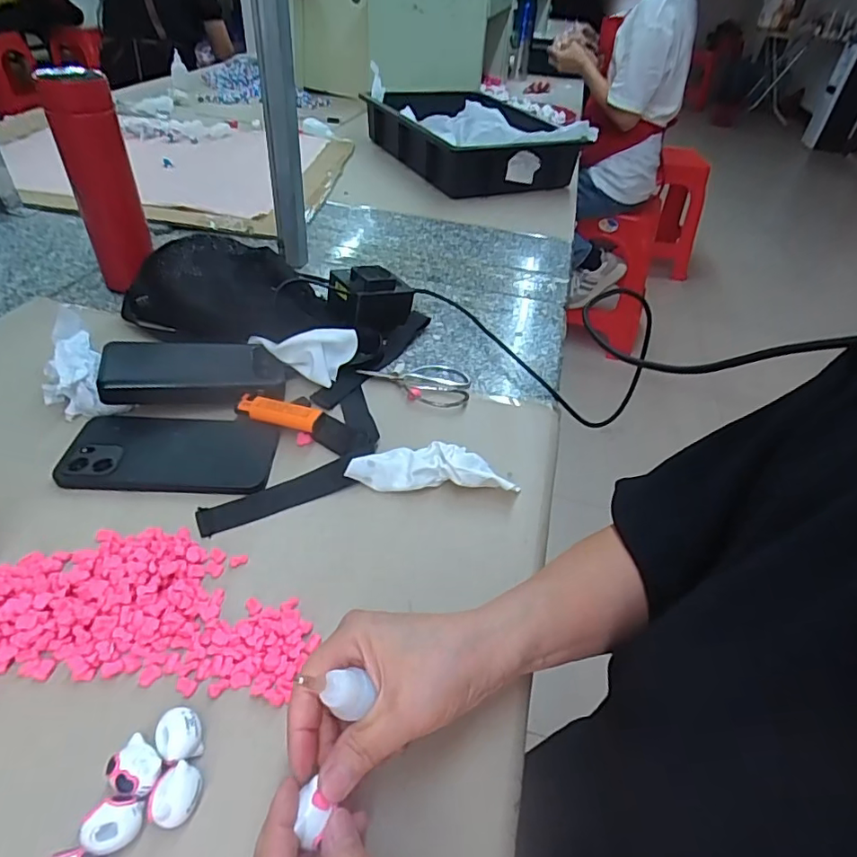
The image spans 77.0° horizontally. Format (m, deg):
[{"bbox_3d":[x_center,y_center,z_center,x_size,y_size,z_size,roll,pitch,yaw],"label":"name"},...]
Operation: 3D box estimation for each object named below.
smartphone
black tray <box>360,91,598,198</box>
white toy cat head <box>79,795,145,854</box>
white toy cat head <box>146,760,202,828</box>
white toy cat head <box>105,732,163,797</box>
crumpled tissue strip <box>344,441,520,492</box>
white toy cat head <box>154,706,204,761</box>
[{"bbox_3d":[-0.213,0.019,0.454,0.160,0.012,0.079,3,40,-4],"label":"smartphone"},{"bbox_3d":[0.091,-0.639,1.184,0.351,0.106,0.466,-13,44,-21],"label":"black tray"},{"bbox_3d":[-0.151,0.191,0.259,0.021,0.017,0.025,27,45,23],"label":"white toy cat head"},{"bbox_3d":[-0.127,0.186,0.271,0.023,0.018,0.025,3,40,-3],"label":"white toy cat head"},{"bbox_3d":[-0.151,0.175,0.276,0.026,0.015,0.023,31,46,27],"label":"white toy cat head"},{"bbox_3d":[0.001,0.033,0.453,0.132,0.028,0.042,4,40,-2],"label":"crumpled tissue strip"},{"bbox_3d":[-0.135,0.167,0.291,0.022,0.016,0.024,-22,47,-29],"label":"white toy cat head"}]

